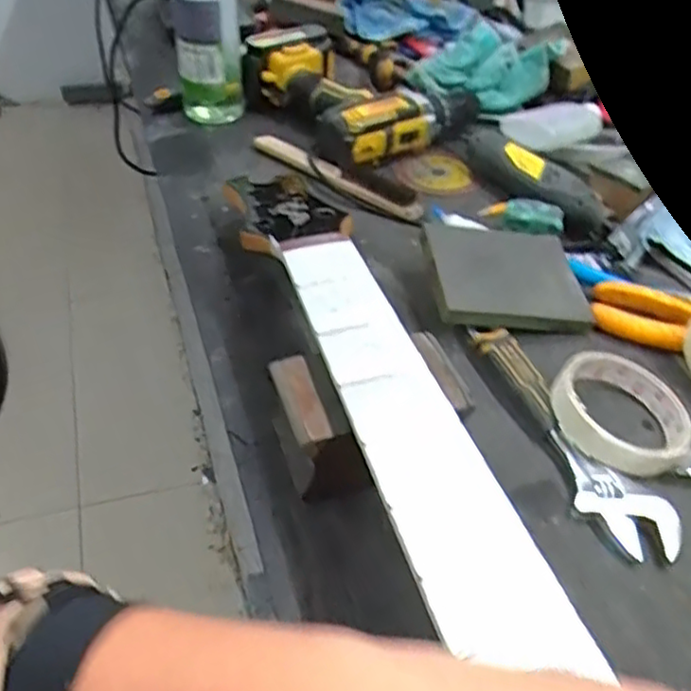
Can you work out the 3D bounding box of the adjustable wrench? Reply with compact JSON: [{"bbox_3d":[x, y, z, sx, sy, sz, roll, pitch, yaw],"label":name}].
[{"bbox_3d":[0.132,0.055,0.432,0.047,0.016,0.187,-17,46,-21],"label":"adjustable wrench"}]

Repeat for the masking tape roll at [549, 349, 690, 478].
[{"bbox_3d":[0.176,0.041,0.439,0.084,0.031,0.089,2,43,-2],"label":"masking tape roll"}]

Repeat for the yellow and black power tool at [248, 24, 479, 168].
[{"bbox_3d":[0.015,-0.277,0.736,0.183,0.065,0.195,-27,51,-29],"label":"yellow and black power tool"}]

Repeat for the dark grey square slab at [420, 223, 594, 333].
[{"bbox_3d":[0.121,-0.054,0.525,0.119,0.014,0.096,2,50,-13],"label":"dark grey square slab"}]

